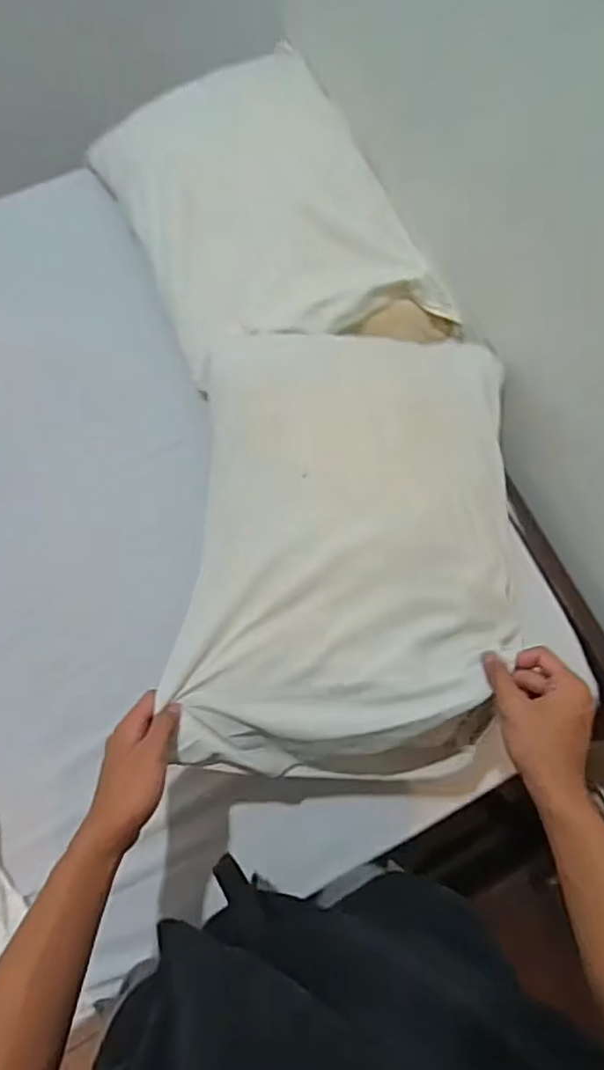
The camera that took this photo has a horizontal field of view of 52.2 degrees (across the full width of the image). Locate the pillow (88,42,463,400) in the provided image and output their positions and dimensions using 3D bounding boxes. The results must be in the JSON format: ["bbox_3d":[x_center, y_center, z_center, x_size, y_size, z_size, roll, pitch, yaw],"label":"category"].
[{"bbox_3d":[-0.053,-0.494,0.924,0.395,0.139,0.562,-20,73,-10],"label":"pillow"}]

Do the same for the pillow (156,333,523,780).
[{"bbox_3d":[0.065,-0.019,0.724,0.367,0.115,0.550,3,69,0],"label":"pillow"}]

